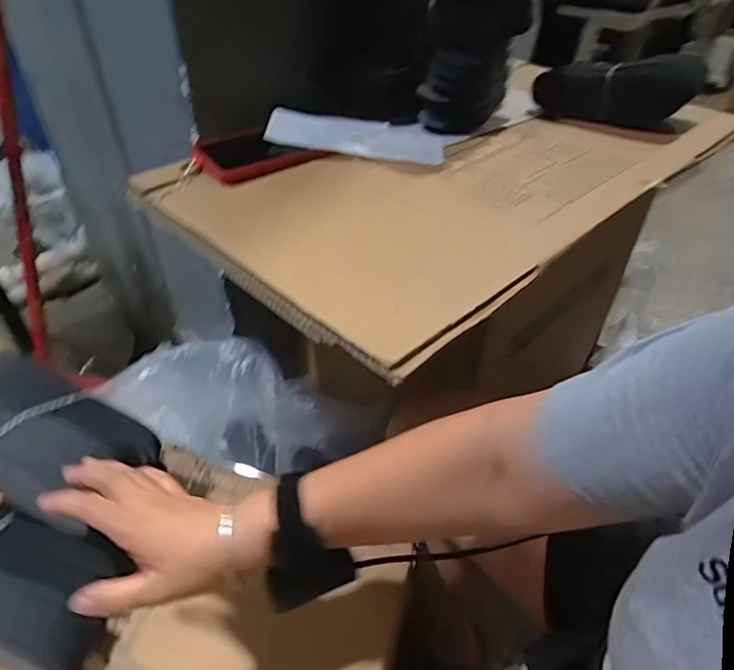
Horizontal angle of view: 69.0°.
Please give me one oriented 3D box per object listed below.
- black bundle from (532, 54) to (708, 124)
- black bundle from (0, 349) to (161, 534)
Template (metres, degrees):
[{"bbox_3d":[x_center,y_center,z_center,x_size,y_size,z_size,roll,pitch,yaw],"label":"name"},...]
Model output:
[{"bbox_3d":[0.348,-0.348,0.742,0.213,0.077,0.065,16,43,14],"label":"black bundle"},{"bbox_3d":[-0.295,0.099,0.494,0.170,0.073,0.113,16,43,14],"label":"black bundle"}]

